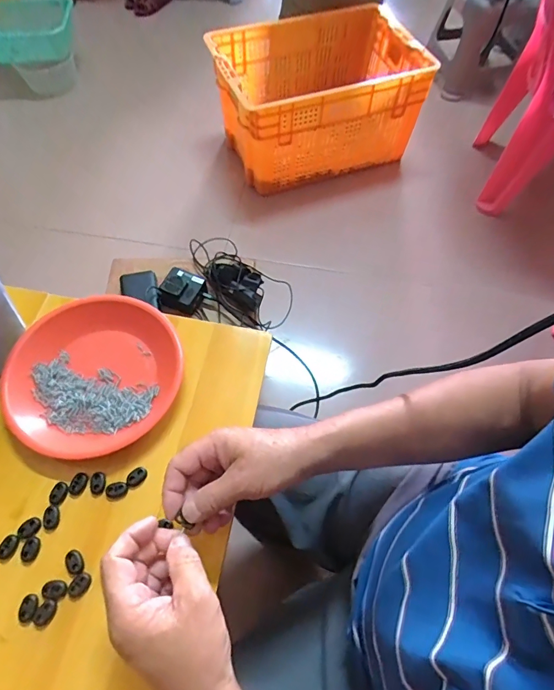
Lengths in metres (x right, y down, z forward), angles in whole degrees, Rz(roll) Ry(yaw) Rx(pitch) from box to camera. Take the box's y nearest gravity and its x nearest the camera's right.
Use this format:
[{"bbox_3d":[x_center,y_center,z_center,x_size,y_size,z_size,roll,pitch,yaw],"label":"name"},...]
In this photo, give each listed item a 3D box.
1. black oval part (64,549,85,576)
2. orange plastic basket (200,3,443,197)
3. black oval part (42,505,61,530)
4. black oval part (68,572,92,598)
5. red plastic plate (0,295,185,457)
[{"bbox_3d":[-0.194,0.209,0.396,0.016,0.005,0.021,-39,69,-20],"label":"black oval part"},{"bbox_3d":[0.151,-0.797,1.314,0.642,0.312,0.437,-17,64,-10],"label":"orange plastic basket"},{"bbox_3d":[-0.226,0.173,0.413,0.014,0.005,0.022,-7,62,-5],"label":"black oval part"},{"bbox_3d":[-0.185,0.225,0.386,0.017,0.004,0.022,33,66,15],"label":"black oval part"},{"bbox_3d":[-0.206,0.032,0.471,0.190,0.035,0.174,1,62,-1],"label":"red plastic plate"}]

